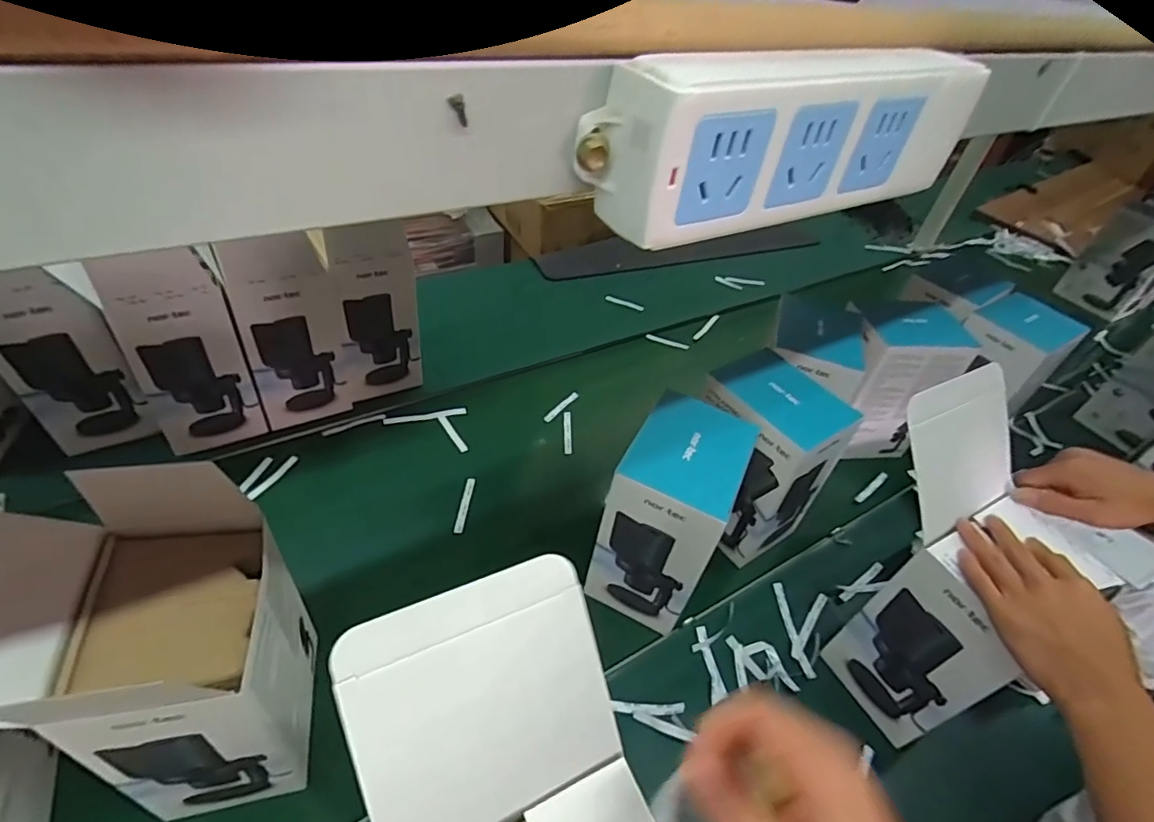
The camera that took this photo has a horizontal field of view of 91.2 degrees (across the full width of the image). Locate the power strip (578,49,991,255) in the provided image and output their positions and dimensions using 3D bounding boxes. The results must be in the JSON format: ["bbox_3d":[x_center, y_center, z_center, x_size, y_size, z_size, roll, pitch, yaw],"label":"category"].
[{"bbox_3d":[0.083,-0.103,0.208,0.175,0.053,0.027,-18,48,-25],"label":"power strip"}]

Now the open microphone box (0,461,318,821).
[{"bbox_3d":[-0.352,0.180,0.436,0.225,0.272,0.165,-5,44,-13],"label":"open microphone box"}]

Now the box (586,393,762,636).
[{"bbox_3d":[0.106,0.122,0.651,0.112,0.232,0.141,22,45,16],"label":"box"}]

